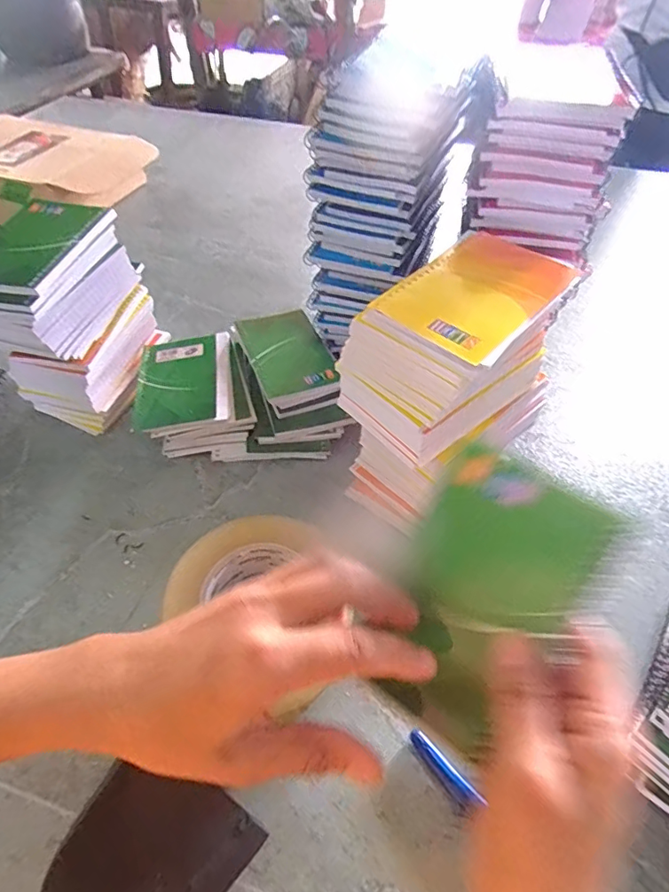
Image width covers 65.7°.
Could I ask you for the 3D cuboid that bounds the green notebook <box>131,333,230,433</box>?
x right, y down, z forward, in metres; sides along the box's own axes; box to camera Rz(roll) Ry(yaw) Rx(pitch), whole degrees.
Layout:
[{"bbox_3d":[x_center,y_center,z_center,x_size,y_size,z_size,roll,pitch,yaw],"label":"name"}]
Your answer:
[{"bbox_3d":[-0.156,-0.067,0.530,0.096,0.011,0.129,-13,48,2],"label":"green notebook"}]

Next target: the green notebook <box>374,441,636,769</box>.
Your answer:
[{"bbox_3d":[0.068,0.068,0.227,0.076,0.014,0.120,27,94,23],"label":"green notebook"}]

